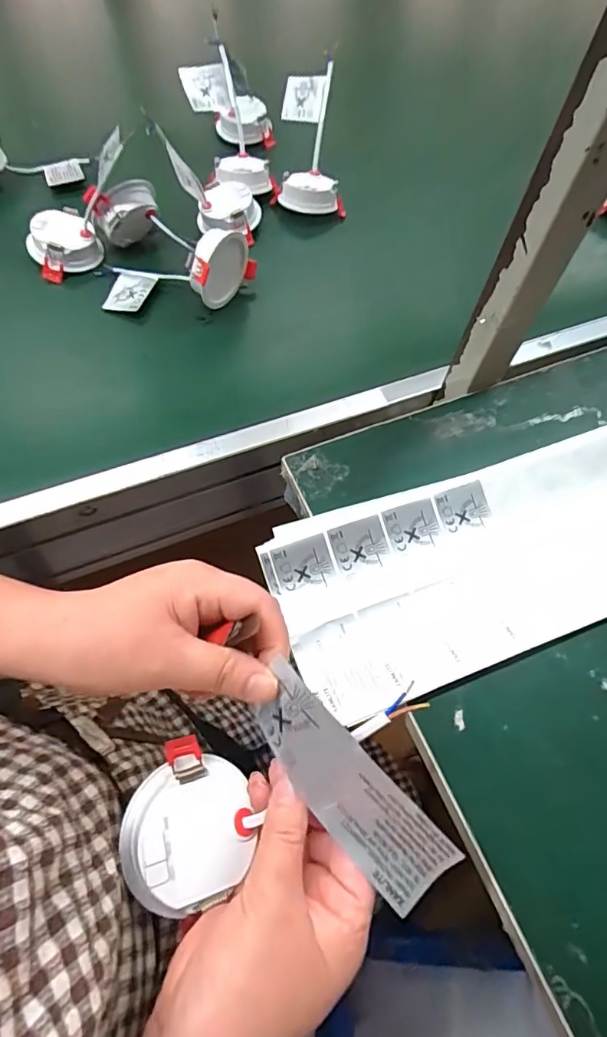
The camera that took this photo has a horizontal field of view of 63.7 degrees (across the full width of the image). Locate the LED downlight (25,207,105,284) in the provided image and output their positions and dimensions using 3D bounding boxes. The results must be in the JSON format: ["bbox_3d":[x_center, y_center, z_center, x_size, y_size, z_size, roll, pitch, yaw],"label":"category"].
[{"bbox_3d":[-0.255,-0.293,0.521,0.073,0.037,0.063,-21,67,-14],"label":"LED downlight"}]

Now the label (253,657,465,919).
[{"bbox_3d":[0.018,0.124,0.228,0.113,0.010,0.038,45,97,8],"label":"label"}]

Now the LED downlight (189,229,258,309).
[{"bbox_3d":[-0.082,-0.249,0.489,0.027,0.071,0.080,31,65,11],"label":"LED downlight"}]

